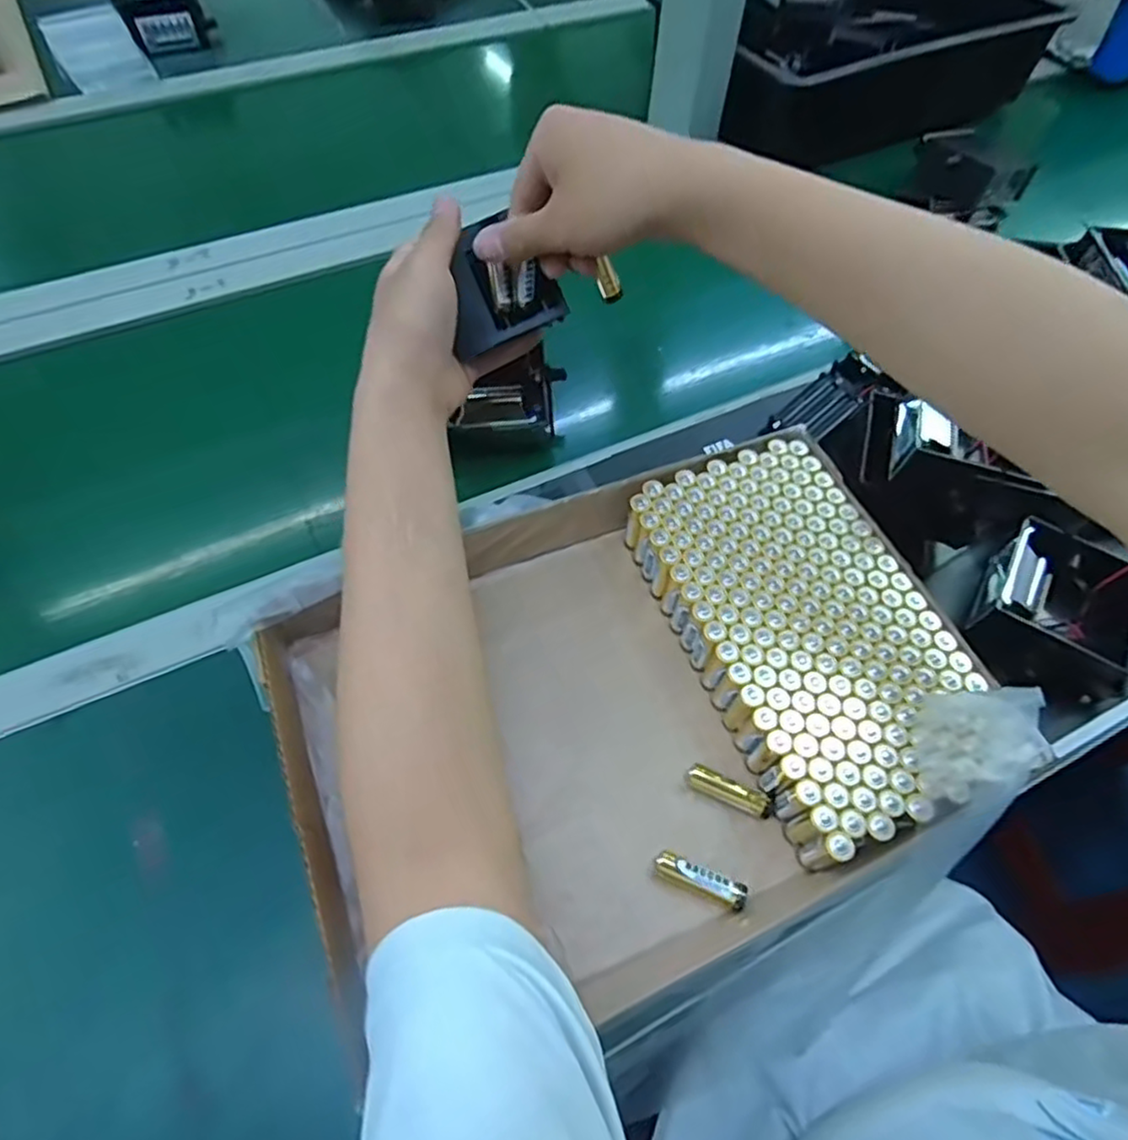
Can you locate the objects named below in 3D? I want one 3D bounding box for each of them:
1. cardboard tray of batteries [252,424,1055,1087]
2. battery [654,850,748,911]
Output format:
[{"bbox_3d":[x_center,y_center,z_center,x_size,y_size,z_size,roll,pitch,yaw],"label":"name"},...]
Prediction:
[{"bbox_3d":[0.041,0.076,0.390,0.370,0.049,0.260,-20,62,-13],"label":"cardboard tray of batteries"},{"bbox_3d":[0.073,0.164,0.358,0.049,0.011,0.014,22,61,12],"label":"battery"}]

